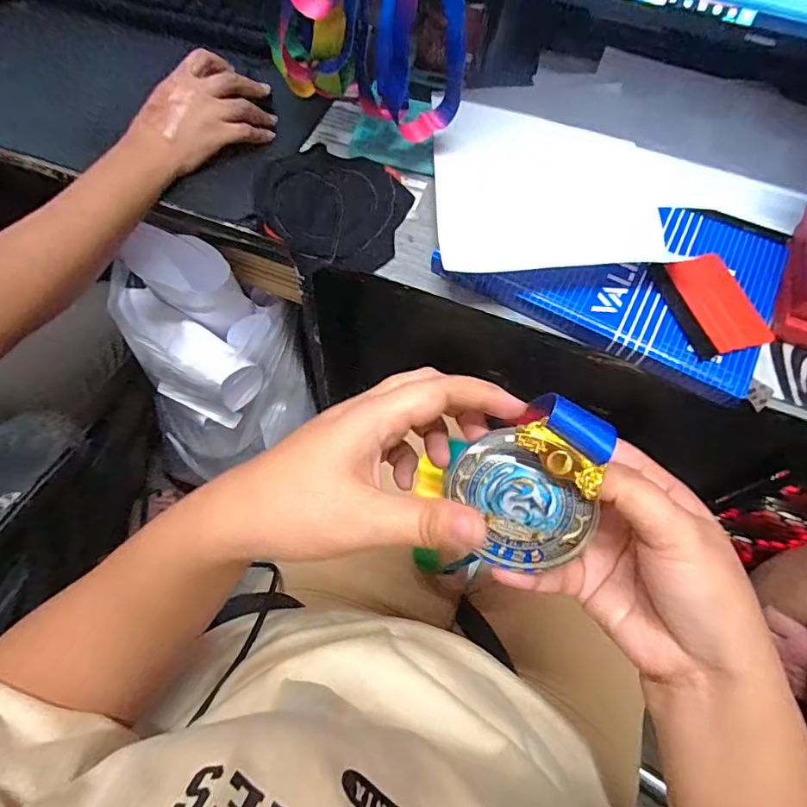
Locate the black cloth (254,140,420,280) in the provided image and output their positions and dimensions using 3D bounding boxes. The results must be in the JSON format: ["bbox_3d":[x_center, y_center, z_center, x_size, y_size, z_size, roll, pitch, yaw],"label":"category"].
[{"bbox_3d":[-0.066,-0.194,0.494,0.129,0.030,0.136,15,63,5],"label":"black cloth"}]

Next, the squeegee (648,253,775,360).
[{"bbox_3d":[0.264,-0.086,0.446,0.071,0.005,0.093,-13,68,-5],"label":"squeegee"}]

